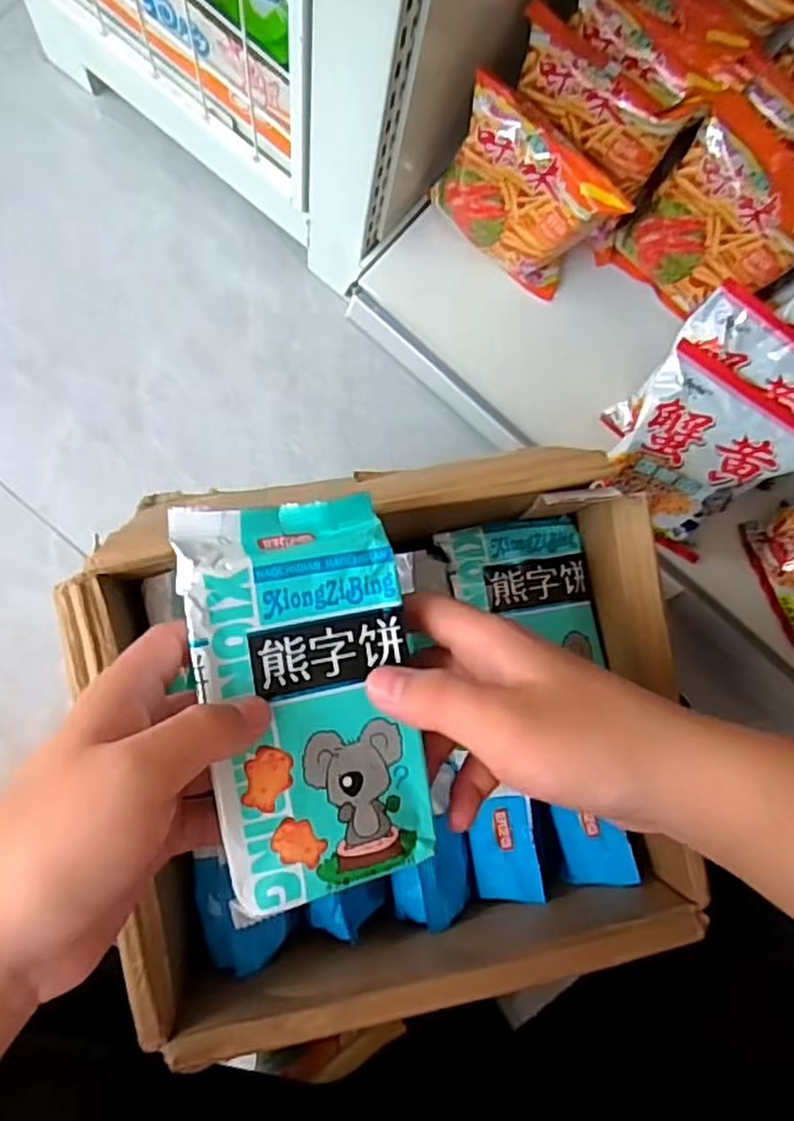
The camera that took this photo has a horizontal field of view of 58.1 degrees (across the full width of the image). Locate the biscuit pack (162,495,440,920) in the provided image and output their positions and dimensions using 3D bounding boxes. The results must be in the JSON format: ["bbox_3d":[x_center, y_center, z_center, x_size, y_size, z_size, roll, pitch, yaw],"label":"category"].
[{"bbox_3d":[-0.035,0.053,0.287,0.082,0.028,0.155,-10,87,-8],"label":"biscuit pack"}]

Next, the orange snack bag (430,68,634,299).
[{"bbox_3d":[0.094,-0.277,0.554,0.133,0.119,0.050,38,82,-2],"label":"orange snack bag"}]

